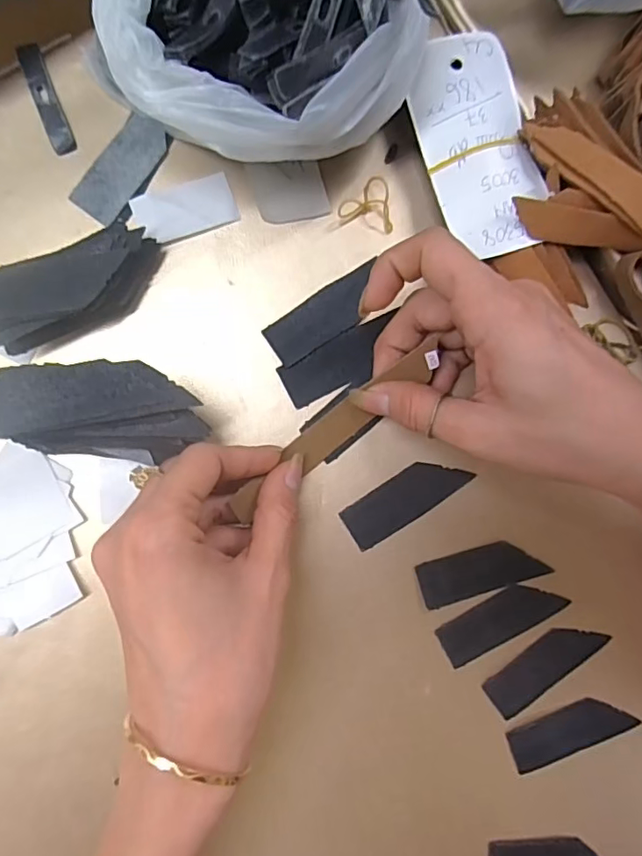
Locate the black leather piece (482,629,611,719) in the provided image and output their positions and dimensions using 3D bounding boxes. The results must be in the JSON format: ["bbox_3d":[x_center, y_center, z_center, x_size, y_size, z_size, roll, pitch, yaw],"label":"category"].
[{"bbox_3d":[0.112,0.118,0.268,0.064,0.004,0.022,-35,92,-5],"label":"black leather piece"}]

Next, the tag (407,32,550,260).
[{"bbox_3d":[0.073,-0.131,0.249,0.051,0.006,0.102,-17,88,-4],"label":"tag"}]

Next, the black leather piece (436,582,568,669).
[{"bbox_3d":[0.089,0.094,0.266,0.064,0.004,0.022,-26,91,-5],"label":"black leather piece"}]

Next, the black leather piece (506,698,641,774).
[{"bbox_3d":[0.125,0.150,0.268,0.064,0.004,0.023,-18,91,-5],"label":"black leather piece"}]

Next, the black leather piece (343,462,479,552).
[{"bbox_3d":[0.042,0.034,0.264,0.063,0.004,0.023,-33,92,-5],"label":"black leather piece"}]

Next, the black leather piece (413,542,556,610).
[{"bbox_3d":[0.080,0.070,0.265,0.063,0.004,0.023,-14,90,-5],"label":"black leather piece"}]

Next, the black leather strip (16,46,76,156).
[{"bbox_3d":[-0.128,-0.154,0.251,0.010,0.004,0.052,-21,91,-5],"label":"black leather strip"}]

